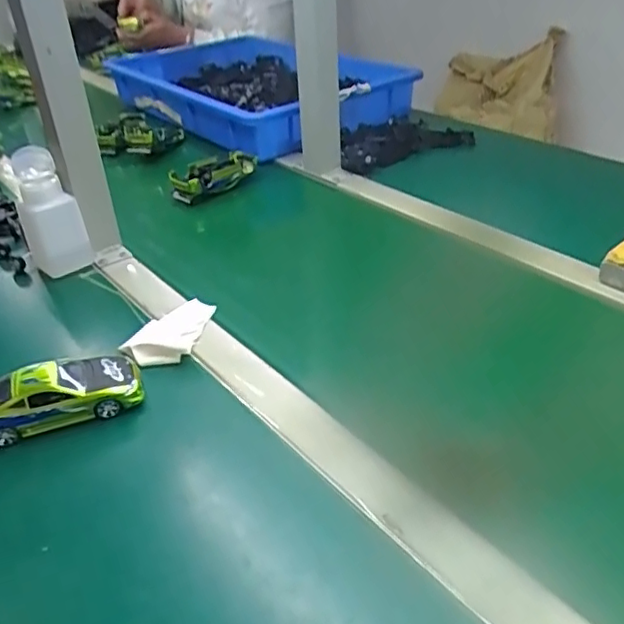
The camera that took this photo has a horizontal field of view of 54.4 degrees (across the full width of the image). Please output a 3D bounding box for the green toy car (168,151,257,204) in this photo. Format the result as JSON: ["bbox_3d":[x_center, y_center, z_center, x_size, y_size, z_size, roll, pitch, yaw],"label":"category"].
[{"bbox_3d":[-0.138,-0.191,0.862,0.046,0.056,0.143,24,42,33],"label":"green toy car"}]

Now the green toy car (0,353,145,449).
[{"bbox_3d":[-0.204,0.066,0.483,0.129,0.050,0.047,-13,36,-15],"label":"green toy car"}]

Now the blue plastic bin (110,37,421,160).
[{"bbox_3d":[-0.117,-0.431,1.158,0.376,0.116,0.629,-27,41,-29],"label":"blue plastic bin"}]

